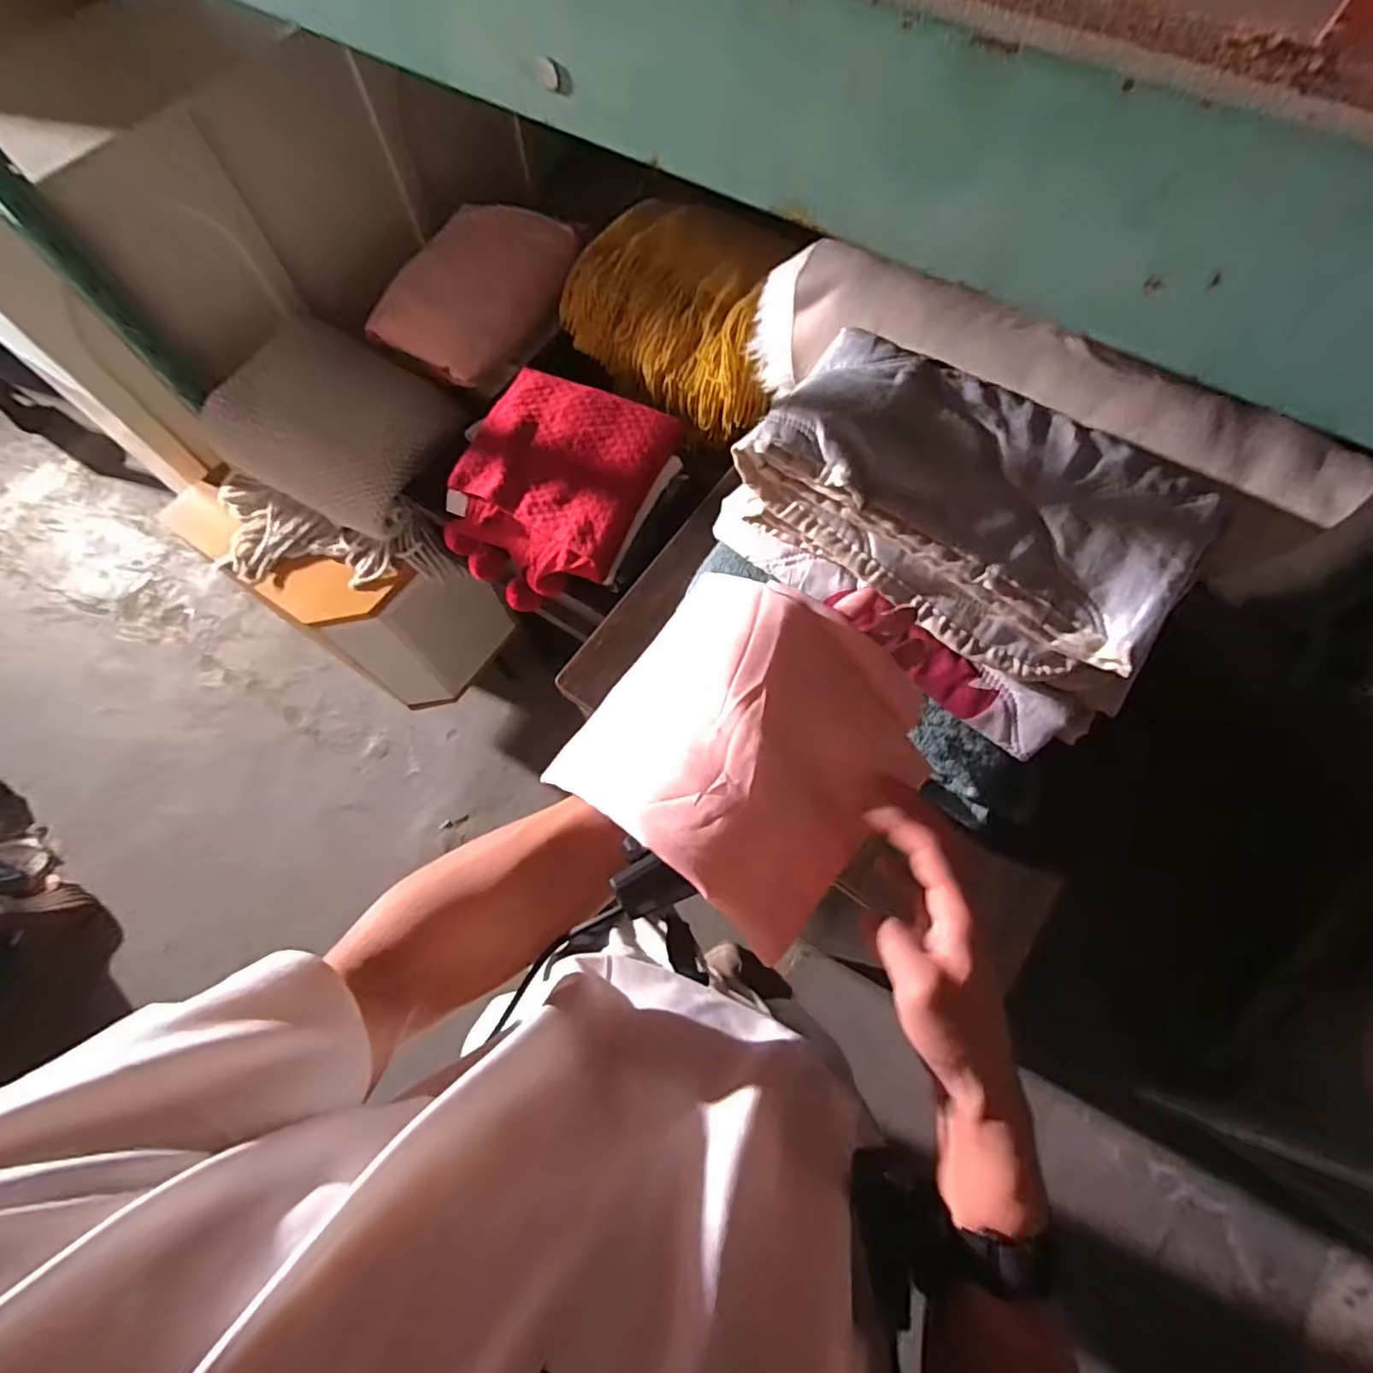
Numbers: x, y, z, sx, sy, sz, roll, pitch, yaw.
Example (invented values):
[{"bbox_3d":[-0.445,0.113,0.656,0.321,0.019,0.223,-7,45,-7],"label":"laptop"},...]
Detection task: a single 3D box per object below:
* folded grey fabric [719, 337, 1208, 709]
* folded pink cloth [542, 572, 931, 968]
[{"bbox_3d":[0.240,-0.162,0.524,0.351,0.062,0.224,36,74,15],"label":"folded grey fabric"},{"bbox_3d":[0.045,0.029,0.414,0.198,0.066,0.209,36,74,15],"label":"folded pink cloth"}]

